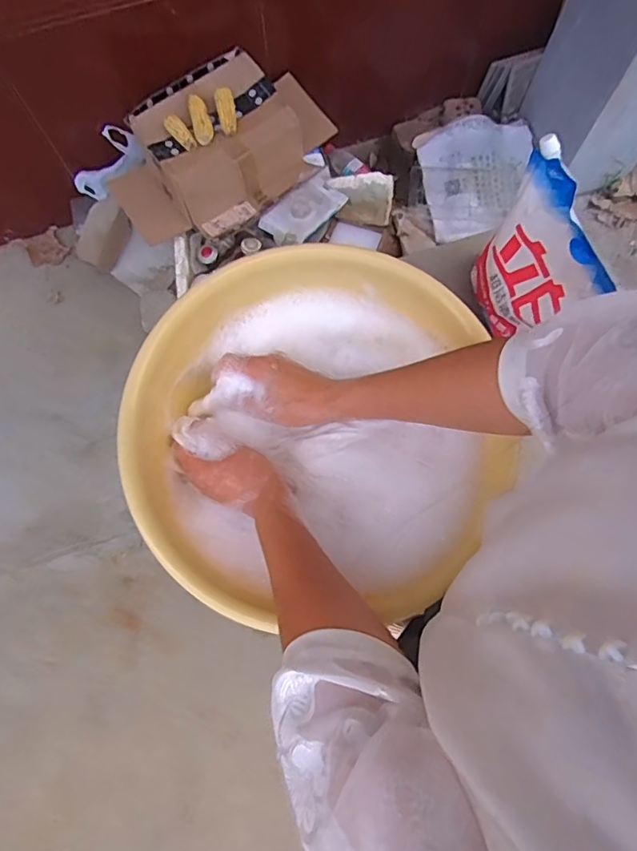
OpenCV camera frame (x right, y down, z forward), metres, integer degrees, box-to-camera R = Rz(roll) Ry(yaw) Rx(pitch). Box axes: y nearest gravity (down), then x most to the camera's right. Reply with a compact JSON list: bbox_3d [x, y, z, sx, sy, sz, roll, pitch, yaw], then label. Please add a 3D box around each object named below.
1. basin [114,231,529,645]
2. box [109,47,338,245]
[{"bbox_3d":[-0.022,0.004,0.557,0.338,0.101,0.359,6,73,3],"label":"basin"},{"bbox_3d":[-0.246,-0.689,1.336,0.530,0.173,0.345,-35,75,-10],"label":"box"}]

